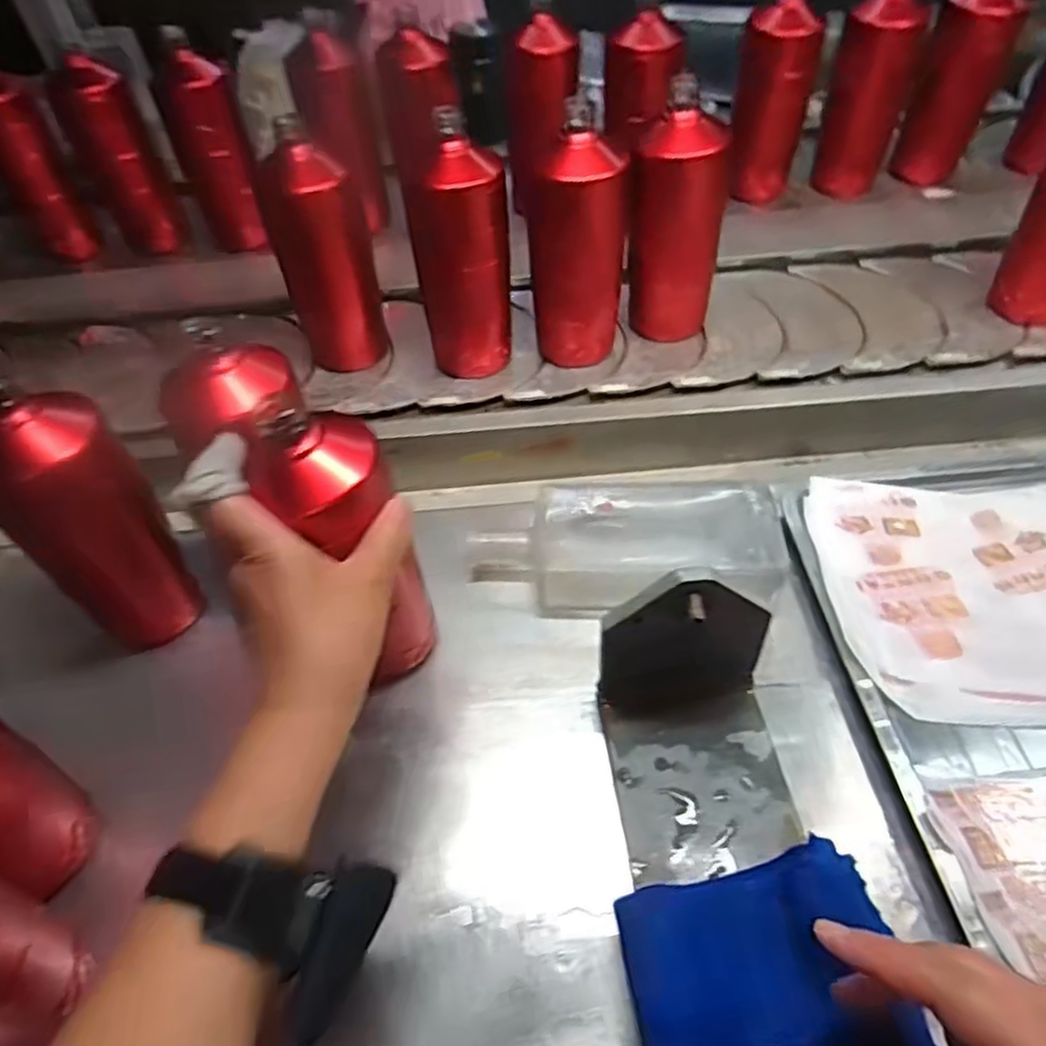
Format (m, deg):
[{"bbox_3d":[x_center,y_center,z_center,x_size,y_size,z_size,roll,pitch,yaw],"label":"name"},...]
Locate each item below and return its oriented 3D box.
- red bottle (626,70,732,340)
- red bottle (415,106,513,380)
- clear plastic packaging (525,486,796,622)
[{"bbox_3d":[0.132,-0.254,0.616,0.067,0.195,0.056,-28,52,-18],"label":"red bottle"},{"bbox_3d":[-0.044,-0.222,0.600,0.082,0.191,0.063,-36,59,-22],"label":"red bottle"},{"bbox_3d":[0.096,0.016,0.512,0.173,0.034,0.097,-1,49,4],"label":"clear plastic packaging"}]

